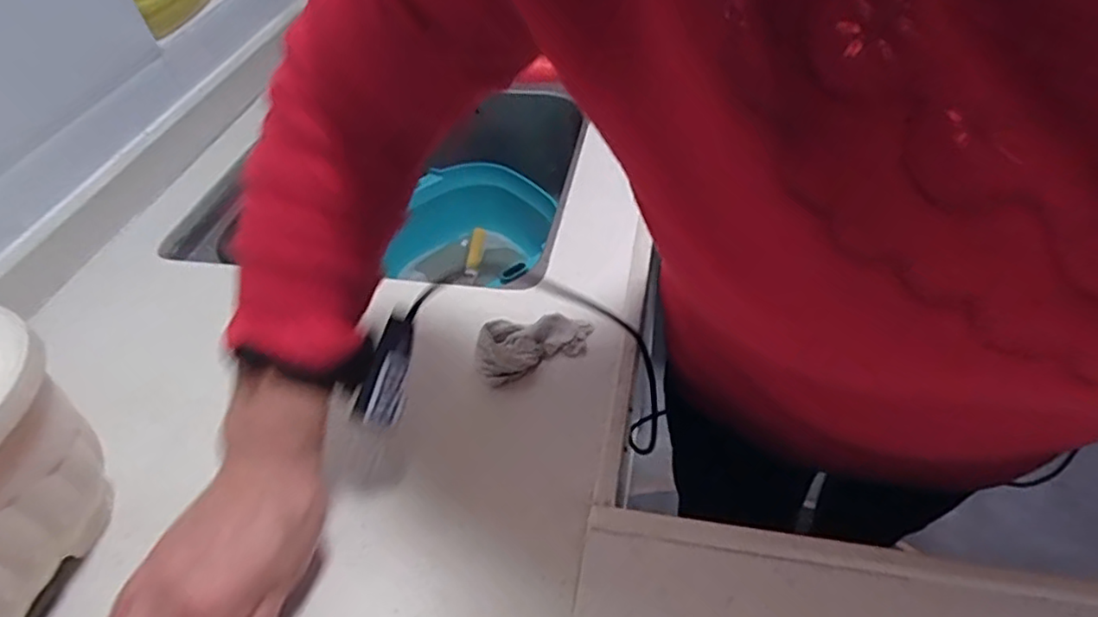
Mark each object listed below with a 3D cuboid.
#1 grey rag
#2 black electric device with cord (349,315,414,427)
[{"bbox_3d":[-0.012,0.025,0.492,0.090,0.026,0.042,-20,48,-13],"label":"grey rag"},{"bbox_3d":[-0.099,0.036,0.390,0.022,0.020,0.070,7,68,12],"label":"black electric device with cord"}]

